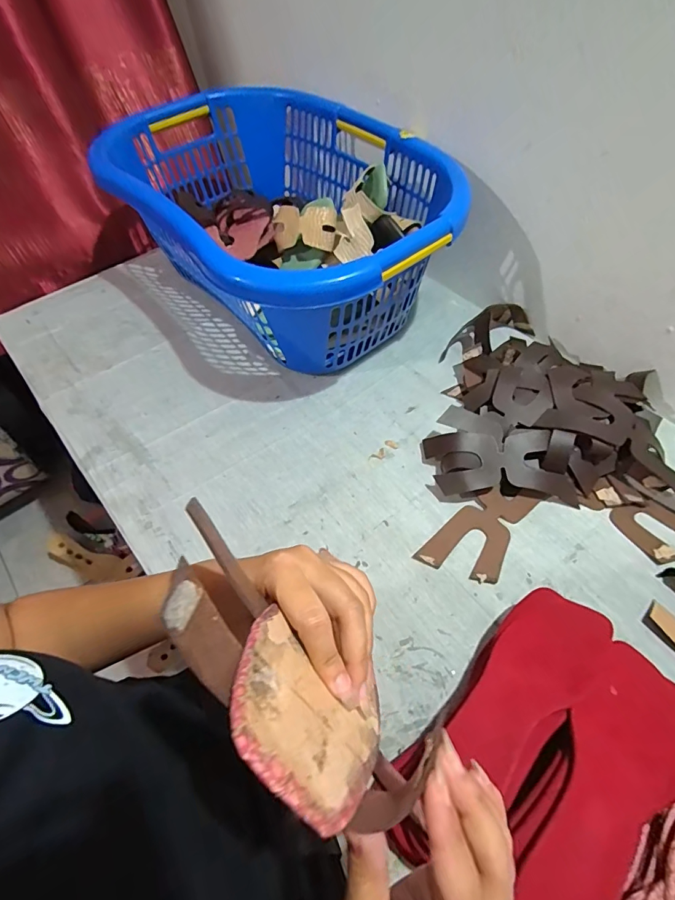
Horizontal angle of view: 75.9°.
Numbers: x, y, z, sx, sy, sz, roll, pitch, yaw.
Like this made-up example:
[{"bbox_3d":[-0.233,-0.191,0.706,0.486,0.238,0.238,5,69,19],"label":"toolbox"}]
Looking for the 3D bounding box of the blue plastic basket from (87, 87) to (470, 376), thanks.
[{"bbox_3d":[-0.095,-0.379,0.748,0.418,0.240,0.621,-37,62,-22],"label":"blue plastic basket"}]

